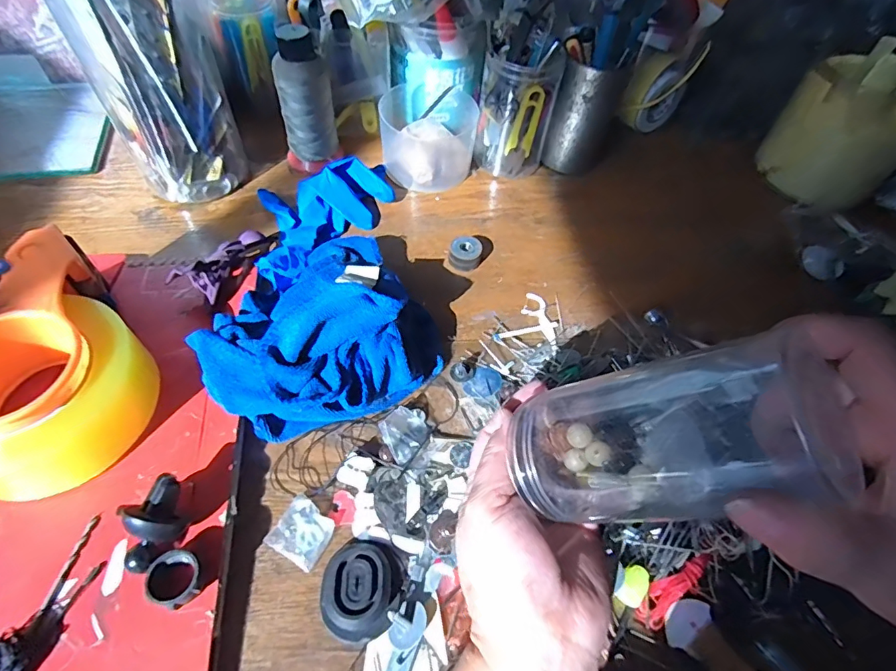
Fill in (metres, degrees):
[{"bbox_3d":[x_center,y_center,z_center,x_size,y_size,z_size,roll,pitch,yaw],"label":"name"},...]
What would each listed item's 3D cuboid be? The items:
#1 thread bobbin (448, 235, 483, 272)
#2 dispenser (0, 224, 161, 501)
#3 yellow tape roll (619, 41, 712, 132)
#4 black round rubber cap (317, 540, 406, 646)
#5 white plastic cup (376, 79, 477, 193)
[{"bbox_3d":[0.016,-0.074,0.441,0.029,0.021,0.024,9,53,2],"label":"thread bobbin"},{"bbox_3d":[-0.263,0.021,0.310,0.119,0.062,0.147,-34,63,-26],"label":"dispenser"},{"bbox_3d":[0.231,-0.265,0.543,0.076,0.089,0.027,-20,57,-19],"label":"yellow tape roll"},{"bbox_3d":[-0.048,0.142,0.278,0.045,0.017,0.051,-6,54,-9],"label":"black round rubber cap"},{"bbox_3d":[-0.021,-0.205,0.506,0.094,0.065,0.099,2,53,-3],"label":"white plastic cup"}]

